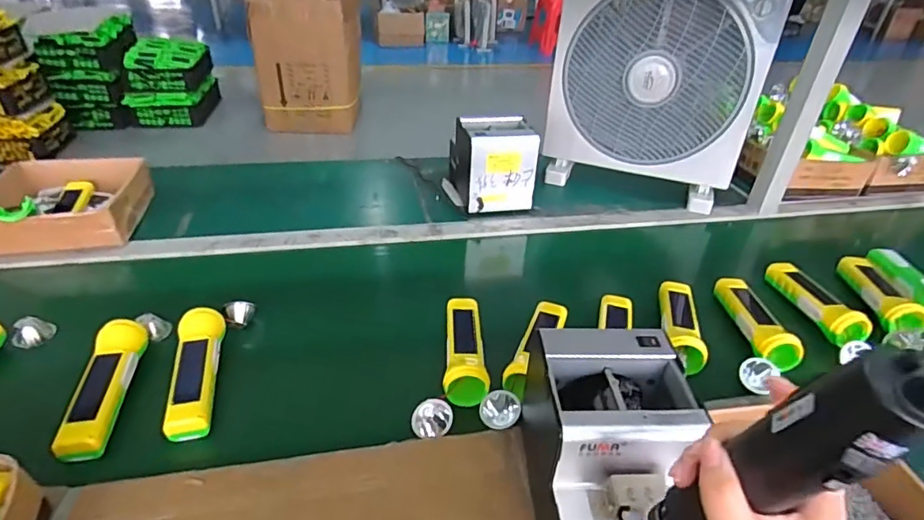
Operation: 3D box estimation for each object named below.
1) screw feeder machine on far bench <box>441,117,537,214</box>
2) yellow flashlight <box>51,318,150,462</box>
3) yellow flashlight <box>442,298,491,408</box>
[{"bbox_3d":[0.049,-0.185,0.991,0.149,0.138,0.159,-3,35,-9],"label":"screw feeder machine on far bench"},{"bbox_3d":[-0.392,0.134,0.582,0.046,0.033,0.180,-4,36,-9],"label":"yellow flashlight"},{"bbox_3d":[0.005,0.105,0.660,0.051,0.035,0.174,2,36,0],"label":"yellow flashlight"}]

